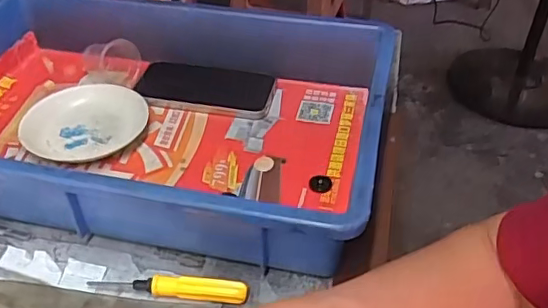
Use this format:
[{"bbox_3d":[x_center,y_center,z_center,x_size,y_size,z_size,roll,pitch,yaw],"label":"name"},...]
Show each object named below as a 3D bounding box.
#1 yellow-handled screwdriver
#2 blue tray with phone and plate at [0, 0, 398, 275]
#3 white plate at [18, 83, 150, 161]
[{"bbox_3d":[-0.078,0.098,0.419,0.116,0.019,0.013,5,40,4],"label":"yellow-handled screwdriver"},{"bbox_3d":[-0.120,-0.044,0.538,0.433,0.098,0.292,10,40,9],"label":"blue tray with phone and plate"},{"bbox_3d":[-0.192,-0.035,0.572,0.118,0.021,0.118,1,40,-1],"label":"white plate"}]

